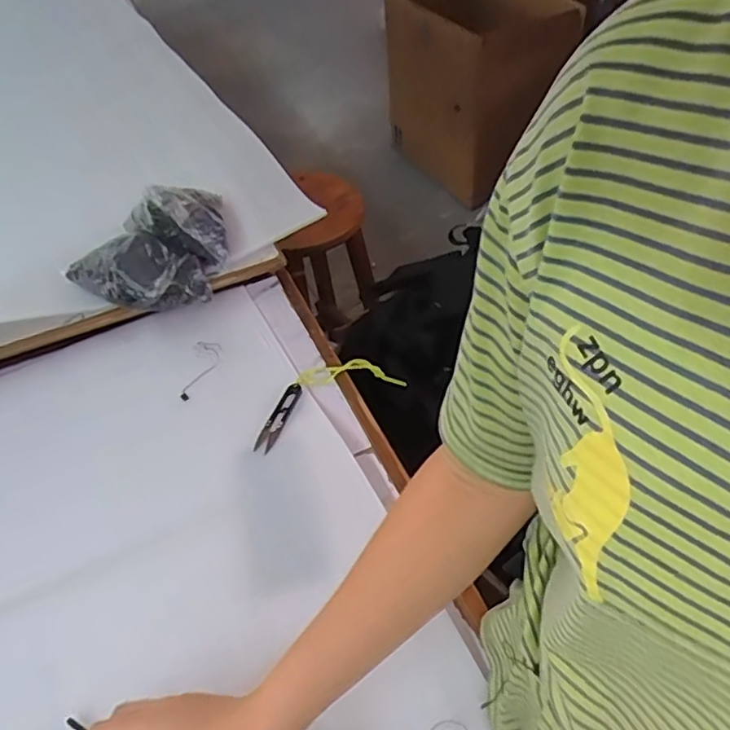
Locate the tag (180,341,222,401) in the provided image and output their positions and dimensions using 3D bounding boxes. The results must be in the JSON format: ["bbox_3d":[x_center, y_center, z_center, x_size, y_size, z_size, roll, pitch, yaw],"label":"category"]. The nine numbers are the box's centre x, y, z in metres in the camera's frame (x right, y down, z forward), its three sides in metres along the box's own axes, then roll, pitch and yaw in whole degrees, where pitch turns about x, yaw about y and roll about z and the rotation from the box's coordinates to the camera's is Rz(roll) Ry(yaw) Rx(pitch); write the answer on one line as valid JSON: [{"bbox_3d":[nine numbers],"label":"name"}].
[{"bbox_3d":[-0.205,0.007,0.770,0.039,0.009,0.086,5,60,15],"label":"tag"}]

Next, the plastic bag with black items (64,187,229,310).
[{"bbox_3d":[-0.264,-0.156,0.806,0.225,0.105,0.135,-32,52,-22],"label":"plastic bag with black items"}]

